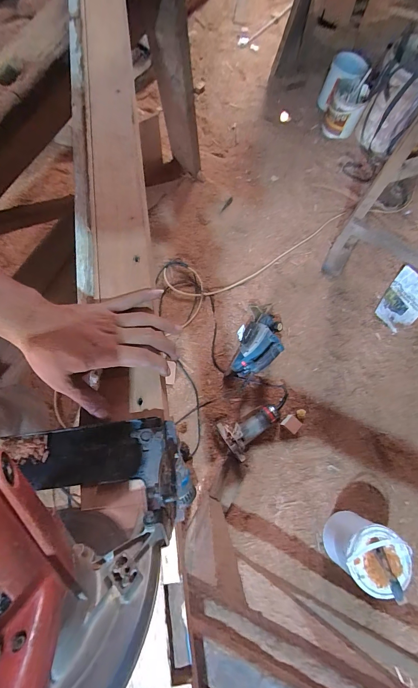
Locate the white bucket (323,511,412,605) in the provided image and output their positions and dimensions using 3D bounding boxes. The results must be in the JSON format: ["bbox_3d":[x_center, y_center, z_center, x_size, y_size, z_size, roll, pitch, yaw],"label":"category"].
[{"bbox_3d":[0.497,0.654,0.935,0.177,0.232,0.173,1,72,-2],"label":"white bucket"}]

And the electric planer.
[{"bbox_3d":[0.202,0.003,1.177,0.150,0.129,0.279,22,72,5],"label":"electric planer"}]

